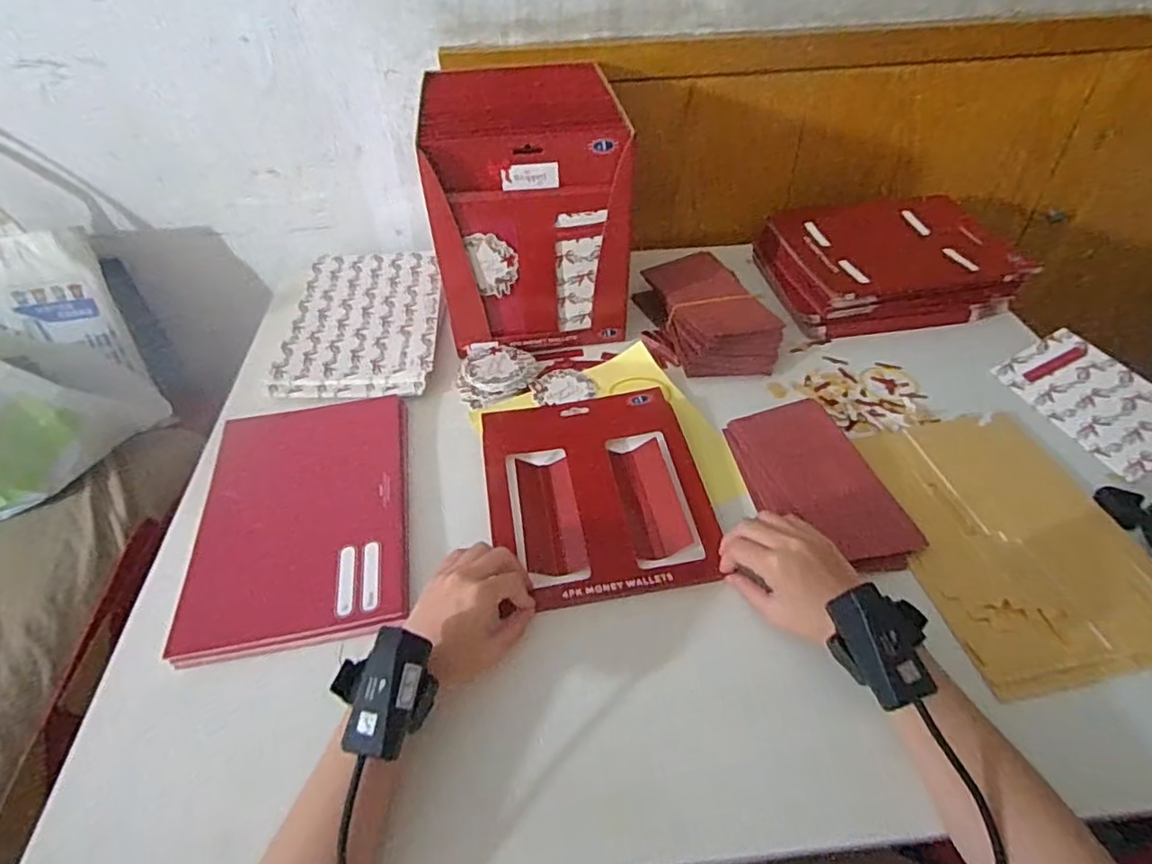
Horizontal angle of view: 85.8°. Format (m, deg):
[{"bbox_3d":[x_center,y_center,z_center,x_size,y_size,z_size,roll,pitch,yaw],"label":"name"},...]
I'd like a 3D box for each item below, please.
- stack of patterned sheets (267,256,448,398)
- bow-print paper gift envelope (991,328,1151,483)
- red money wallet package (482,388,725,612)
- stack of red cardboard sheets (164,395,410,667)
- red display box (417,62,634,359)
[{"bbox_3d":[-0.257,-0.143,0.764,0.176,0.025,0.278,-4,43,-2],"label":"stack of patterned sheets"},{"bbox_3d":[0.521,-0.034,0.625,0.084,0.010,0.173,-35,45,13],"label":"bow-print paper gift envelope"},{"bbox_3d":[0.017,0.046,0.580,0.191,0.017,0.238,-9,43,-7],"label":"red money wallet package"},{"bbox_3d":[-0.246,0.068,0.566,0.179,0.019,0.267,-9,43,-7],"label":"stack of red cardboard sheets"},{"bbox_3d":[-0.056,-0.257,0.718,0.197,0.237,0.206,-6,43,-4],"label":"red display box"}]

